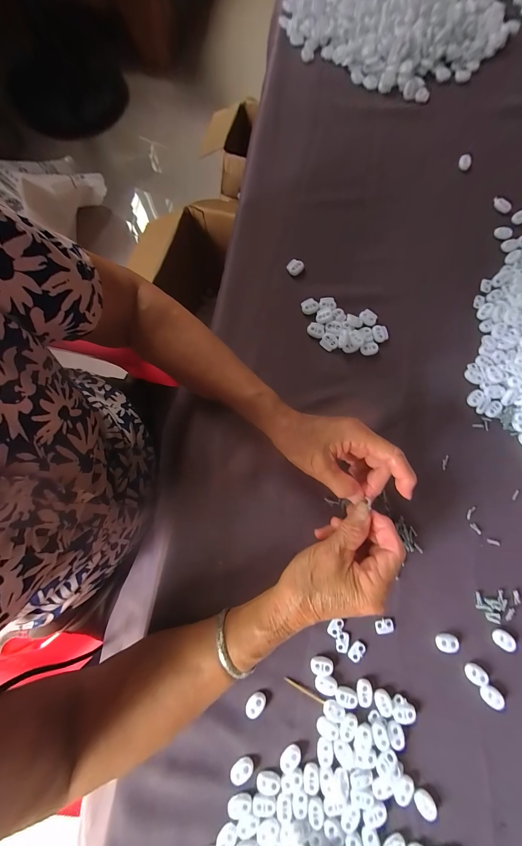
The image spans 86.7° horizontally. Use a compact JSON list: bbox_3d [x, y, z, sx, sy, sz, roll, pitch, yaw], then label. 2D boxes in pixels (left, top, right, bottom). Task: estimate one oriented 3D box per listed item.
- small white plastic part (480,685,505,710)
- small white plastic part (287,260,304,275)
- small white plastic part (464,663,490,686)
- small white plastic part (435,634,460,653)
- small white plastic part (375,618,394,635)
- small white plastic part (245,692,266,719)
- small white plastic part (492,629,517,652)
[{"bbox_3d":[0.236,0.280,0.282,0.024,0.004,0.017,39,82,6],"label":"small white plastic part"},{"bbox_3d":[0.046,-0.209,0.374,0.022,0.010,0.018,20,80,3],"label":"small white plastic part"},{"bbox_3d":[0.222,0.260,0.285,0.025,0.004,0.016,27,80,5],"label":"small white plastic part"},{"bbox_3d":[0.196,0.232,0.290,0.023,0.006,0.016,4,79,0],"label":"small white plastic part"},{"bbox_3d":[0.132,0.217,0.295,0.019,0.004,0.014,-6,80,-1],"label":"small white plastic part"},{"bbox_3d":[-0.006,0.284,0.278,0.015,0.008,0.023,39,82,6],"label":"small white plastic part"},{"bbox_3d":[0.256,0.228,0.291,0.021,0.005,0.017,33,81,5],"label":"small white plastic part"}]

